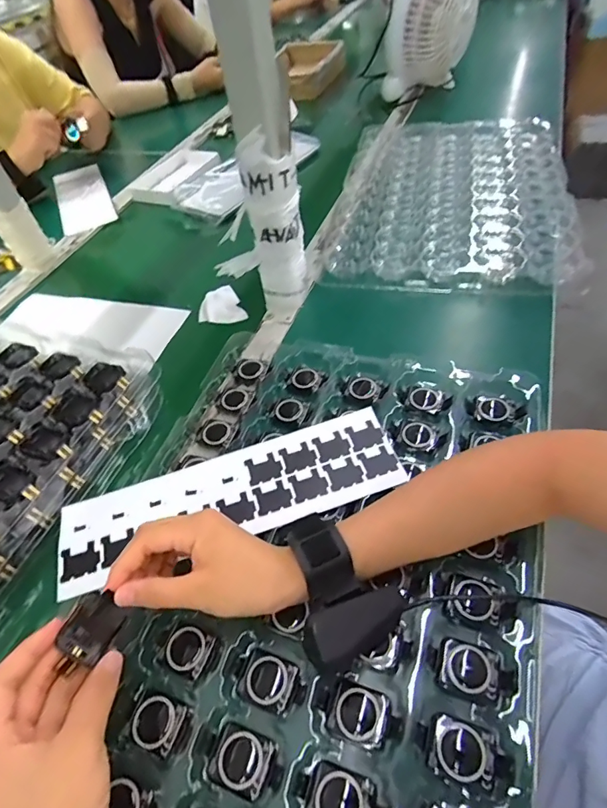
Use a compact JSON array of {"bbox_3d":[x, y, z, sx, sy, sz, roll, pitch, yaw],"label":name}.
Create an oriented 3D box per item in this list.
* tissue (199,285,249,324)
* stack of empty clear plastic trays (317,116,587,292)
[{"bbox_3d":[-0.115,-0.133,0.613,0.060,0.009,0.079,-25,51,-12],"label":"tissue"},{"bbox_3d":[0.243,-0.358,0.731,0.340,0.034,0.524,6,52,13],"label":"stack of empty clear plastic trays"}]

